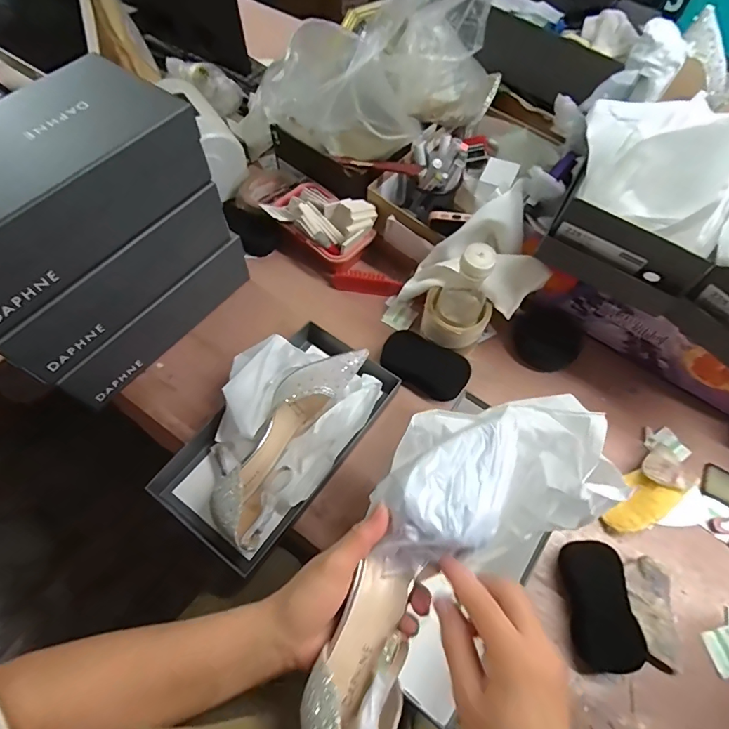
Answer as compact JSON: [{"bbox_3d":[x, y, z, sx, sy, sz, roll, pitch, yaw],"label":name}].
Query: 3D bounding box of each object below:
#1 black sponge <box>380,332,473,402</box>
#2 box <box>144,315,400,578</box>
[{"bbox_3d":[0.084,0.003,0.637,0.126,0.028,0.070,27,65,12],"label":"black sponge"},{"bbox_3d":[-0.109,0.080,0.564,0.163,0.097,0.302,35,67,16],"label":"box"}]

